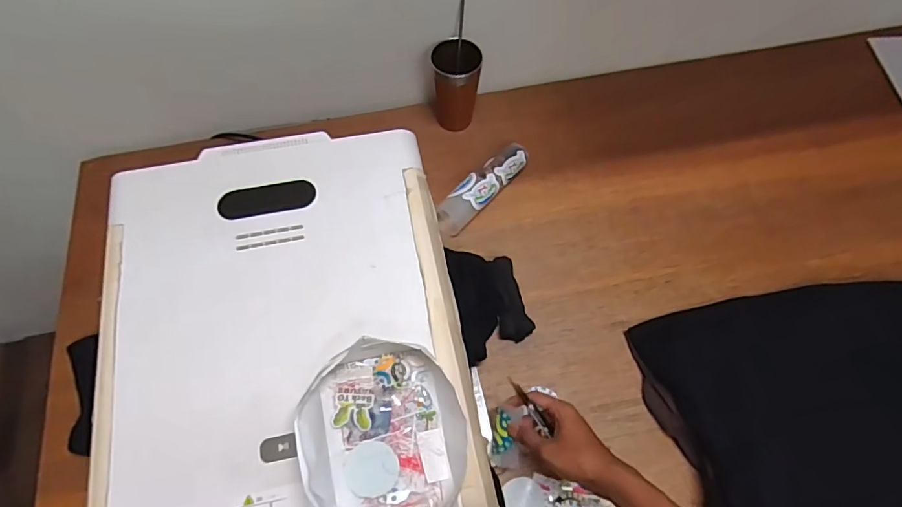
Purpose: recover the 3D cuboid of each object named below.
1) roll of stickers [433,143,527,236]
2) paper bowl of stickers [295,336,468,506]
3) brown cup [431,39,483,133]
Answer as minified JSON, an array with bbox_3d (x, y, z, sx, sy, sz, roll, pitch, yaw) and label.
[{"bbox_3d":[0.053,-0.107,0.813,0.054,0.058,0.194,40,70,15],"label":"roll of stickers"},{"bbox_3d":[-0.064,0.190,0.486,0.155,0.050,0.191,-16,67,-9],"label":"paper bowl of stickers"},{"bbox_3d":[0.007,-0.283,0.840,0.076,0.164,0.067,4,65,-1],"label":"brown cup"}]

